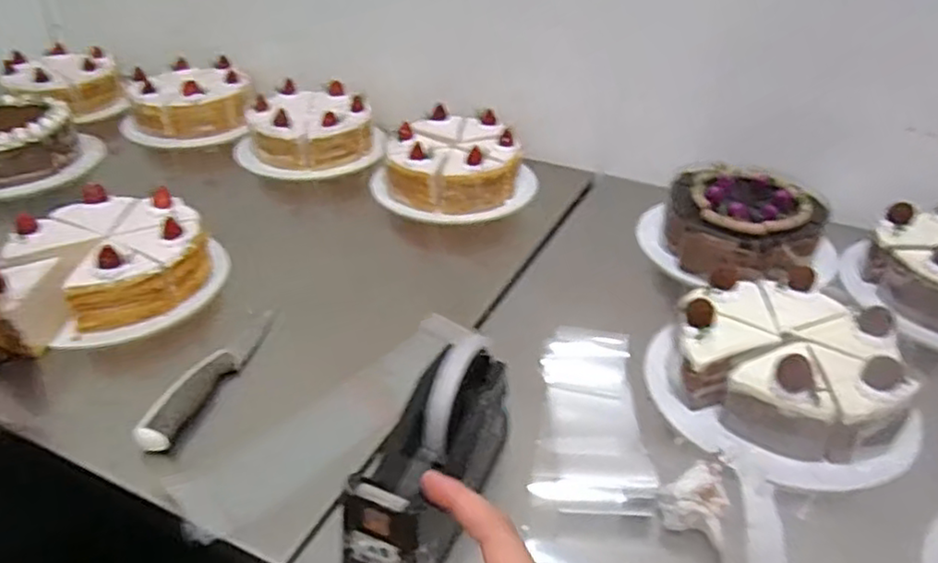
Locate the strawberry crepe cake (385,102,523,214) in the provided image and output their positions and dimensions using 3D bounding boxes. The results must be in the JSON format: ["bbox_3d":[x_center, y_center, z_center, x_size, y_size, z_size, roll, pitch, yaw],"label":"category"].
[{"bbox_3d":[-0.015,-0.160,0.872,0.161,0.070,0.162,7,35,9],"label":"strawberry crepe cake"}]

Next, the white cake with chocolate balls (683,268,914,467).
[{"bbox_3d":[0.265,0.056,0.556,0.172,0.065,0.174,13,37,17],"label":"white cake with chocolate balls"}]

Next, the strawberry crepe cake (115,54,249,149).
[{"bbox_3d":[-0.437,-0.279,1.047,0.194,0.087,0.168,-13,37,-20],"label":"strawberry crepe cake"}]

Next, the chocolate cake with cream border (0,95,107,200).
[{"bbox_3d":[-0.615,-0.180,0.901,0.179,0.086,0.146,-3,35,-6],"label":"chocolate cake with cream border"}]

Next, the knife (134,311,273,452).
[{"bbox_3d":[-0.216,0.074,0.573,0.027,0.022,0.180,11,36,14],"label":"knife"}]

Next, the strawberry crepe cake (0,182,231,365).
[{"bbox_3d":[-0.349,-0.023,0.673,0.188,0.073,0.187,-10,36,-16],"label":"strawberry crepe cake"}]

